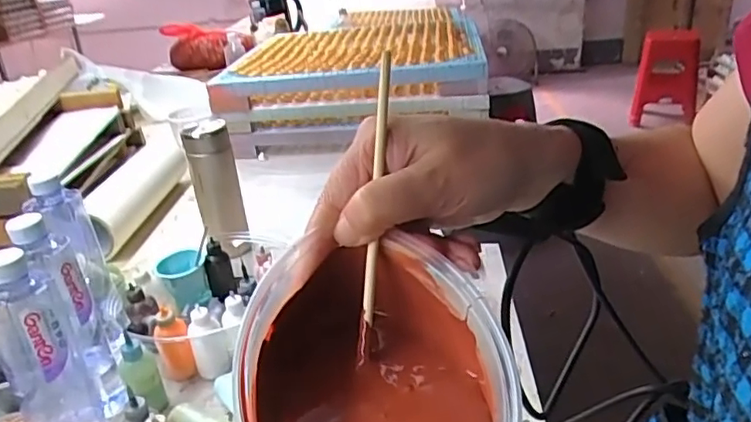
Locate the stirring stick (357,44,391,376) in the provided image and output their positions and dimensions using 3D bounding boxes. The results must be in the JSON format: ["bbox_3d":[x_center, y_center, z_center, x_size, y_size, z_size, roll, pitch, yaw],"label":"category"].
[{"bbox_3d":[0.000,-0.001,0.251,0.005,0.132,0.010,4,-1,18],"label":"stirring stick"}]

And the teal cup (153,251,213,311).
[{"bbox_3d":[-0.252,0.090,0.769,0.062,0.063,0.051,-17,28,-22],"label":"teal cup"}]

